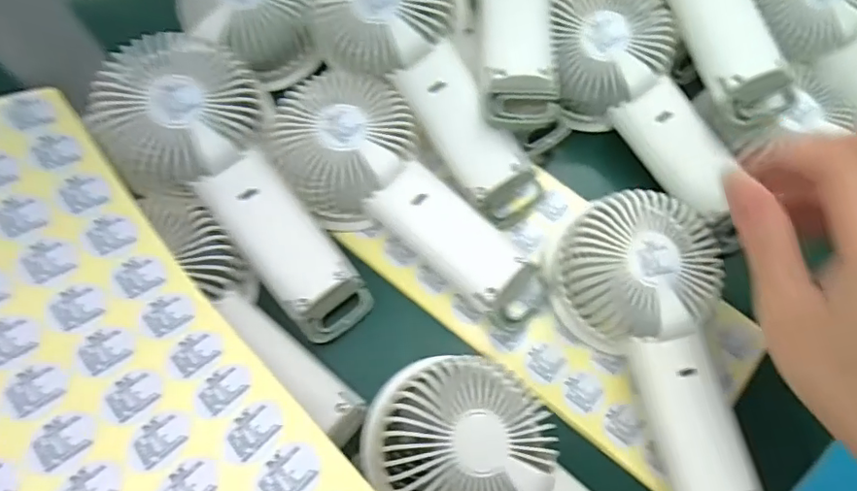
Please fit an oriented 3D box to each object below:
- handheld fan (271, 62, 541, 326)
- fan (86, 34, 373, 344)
[{"bbox_3d":[-0.014,-0.025,0.306,0.184,0.038,0.077,42,75,11],"label":"handheld fan"},{"bbox_3d":[-0.097,-0.026,0.295,0.083,0.033,0.175,-38,96,-14],"label":"fan"}]

